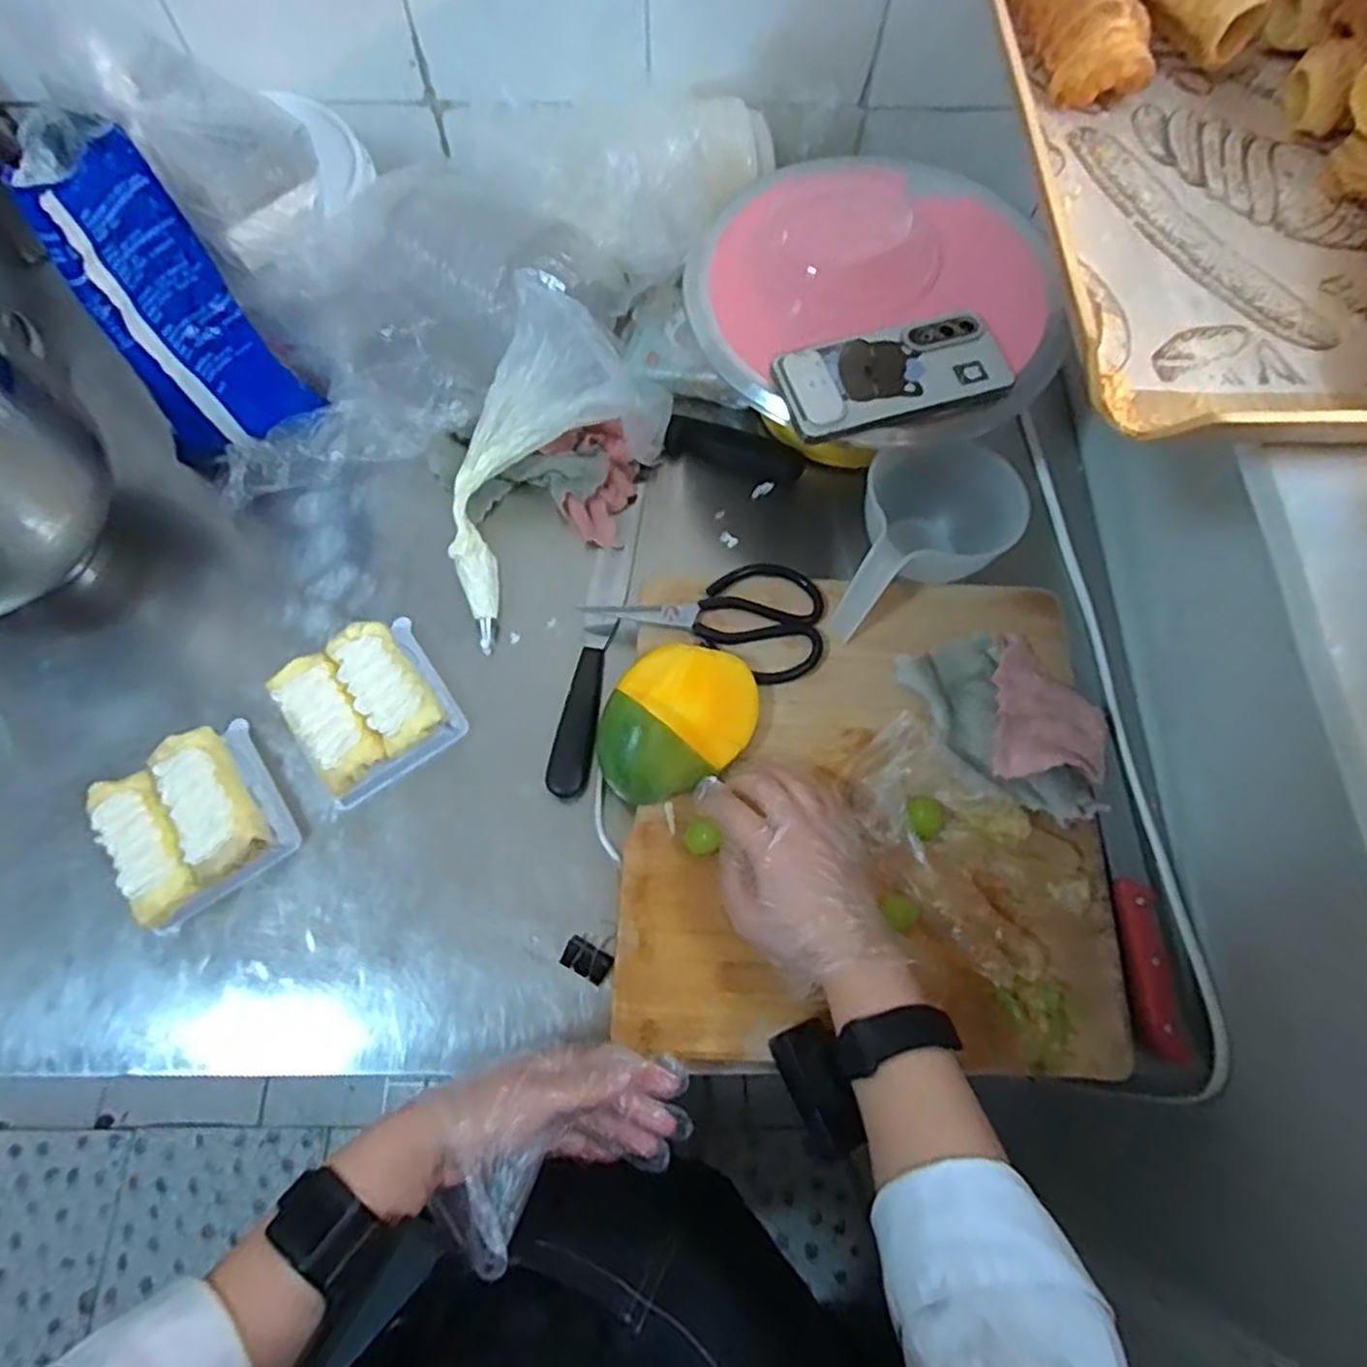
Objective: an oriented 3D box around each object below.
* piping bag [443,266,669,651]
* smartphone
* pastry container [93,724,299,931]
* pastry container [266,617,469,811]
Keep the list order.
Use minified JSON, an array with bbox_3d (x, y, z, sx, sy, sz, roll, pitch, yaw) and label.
[{"bbox_3d":[-0.125,-0.174,0.589,0.130,0.148,0.244,32,72,12],"label":"piping bag"},{"bbox_3d":[0.150,-0.223,0.543,0.163,0.013,0.074,-17,70,-7],"label":"smartphone"},{"bbox_3d":[-0.351,0.097,0.542,0.103,0.056,0.111,-35,73,-13],"label":"pastry container"},{"bbox_3d":[-0.241,0.016,0.573,0.111,0.052,0.113,-31,72,-12],"label":"pastry container"}]

